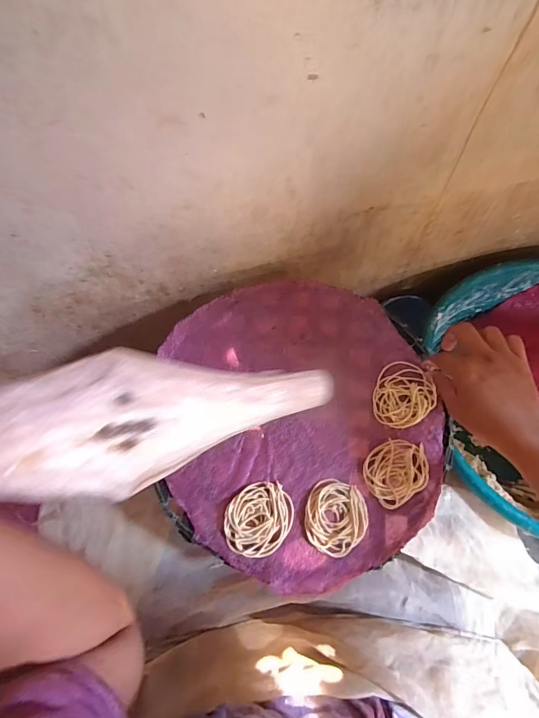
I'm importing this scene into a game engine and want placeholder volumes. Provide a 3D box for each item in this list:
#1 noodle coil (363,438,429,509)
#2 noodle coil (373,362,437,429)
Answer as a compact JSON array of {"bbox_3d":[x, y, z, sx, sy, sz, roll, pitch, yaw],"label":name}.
[{"bbox_3d":[0.143,0.124,0.434,0.074,0.008,0.061,-35,71,-11],"label":"noodle coil"},{"bbox_3d":[0.163,0.044,0.466,0.068,0.006,0.080,19,70,10],"label":"noodle coil"}]

